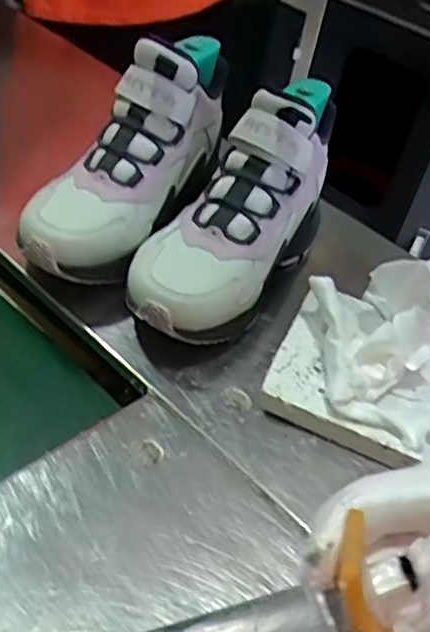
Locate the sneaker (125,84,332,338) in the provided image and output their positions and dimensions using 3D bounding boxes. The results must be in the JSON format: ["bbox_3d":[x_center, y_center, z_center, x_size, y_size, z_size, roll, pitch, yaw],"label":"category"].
[{"bbox_3d":[0.017,-0.073,0.472,0.083,0.146,0.208,26,42,13],"label":"sneaker"}]

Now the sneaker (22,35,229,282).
[{"bbox_3d":[-0.053,-0.127,0.487,0.073,0.126,0.213,26,42,22],"label":"sneaker"}]

